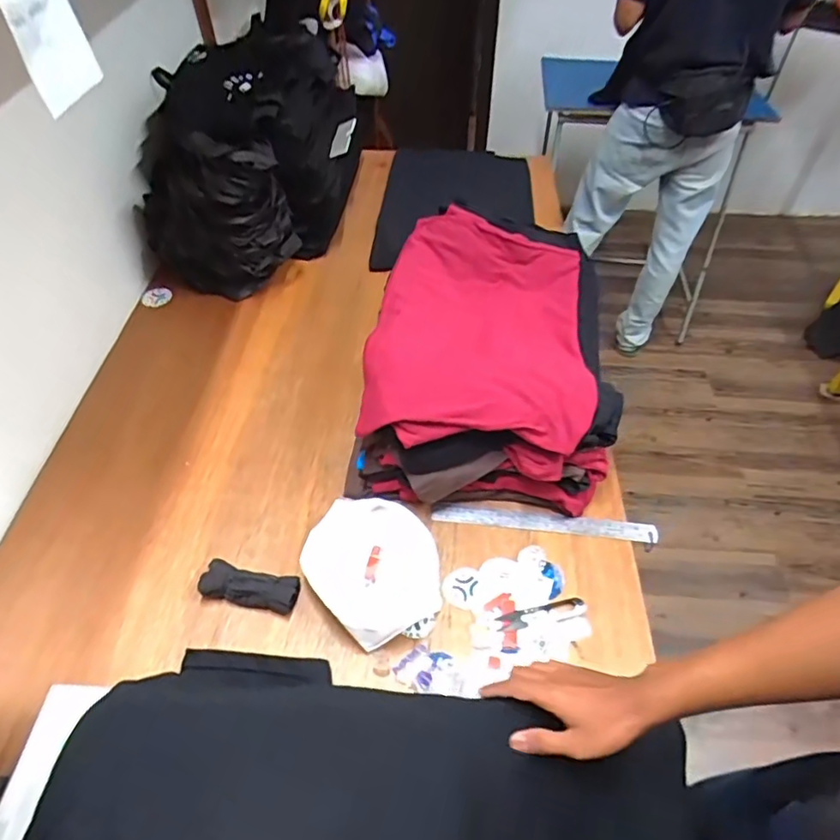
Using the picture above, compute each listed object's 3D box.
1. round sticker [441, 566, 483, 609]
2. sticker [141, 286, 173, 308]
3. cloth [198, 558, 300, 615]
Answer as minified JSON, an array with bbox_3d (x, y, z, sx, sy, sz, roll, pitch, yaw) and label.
[{"bbox_3d":[0.057,0.228,0.771,0.051,0.008,0.059,16,52,11],"label":"round sticker"},{"bbox_3d":[-0.537,-0.249,1.149,0.072,0.007,0.055,7,60,17],"label":"sticker"},{"bbox_3d":[-0.223,0.220,0.745,0.125,0.032,0.047,9,51,5],"label":"cloth"}]

